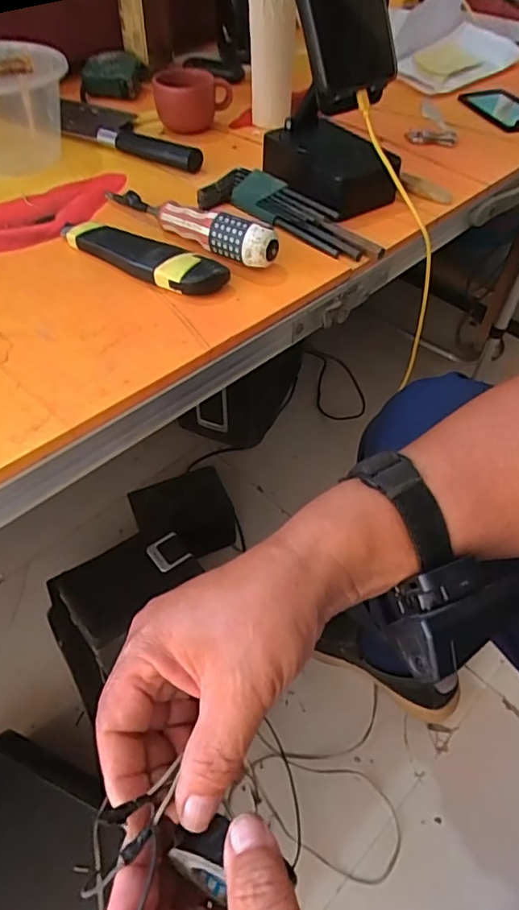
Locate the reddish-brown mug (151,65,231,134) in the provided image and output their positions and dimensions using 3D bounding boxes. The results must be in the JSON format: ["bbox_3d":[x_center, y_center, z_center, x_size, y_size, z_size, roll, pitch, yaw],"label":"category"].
[{"bbox_3d":[-0.071,-0.396,0.604,0.088,0.061,0.057,-8,51,-9],"label":"reddish-brown mug"}]

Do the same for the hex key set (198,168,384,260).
[{"bbox_3d":[0.029,-0.217,0.480,0.178,0.027,0.045,28,54,20],"label":"hex key set"}]

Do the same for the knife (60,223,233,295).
[{"bbox_3d":[-0.099,-0.159,0.424,0.159,0.024,0.032,27,54,19],"label":"knife"}]

